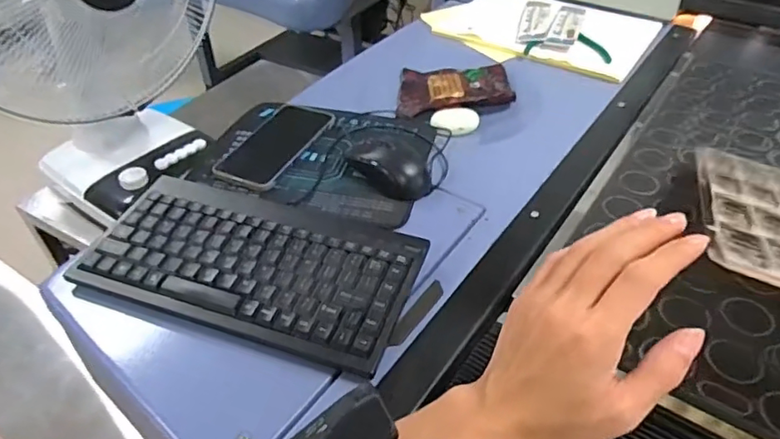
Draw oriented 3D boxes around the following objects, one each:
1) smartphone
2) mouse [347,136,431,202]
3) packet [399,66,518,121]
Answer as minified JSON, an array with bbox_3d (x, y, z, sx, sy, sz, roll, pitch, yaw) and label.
[{"bbox_3d":[-0.135,-0.090,0.661,0.079,0.012,0.147,20,45,21],"label":"smartphone"},{"bbox_3d":[0.003,-0.067,0.618,0.067,0.037,0.108,-25,47,-25],"label":"mouse"},{"bbox_3d":[0.092,-0.187,0.797,0.156,0.022,0.117,2,42,3],"label":"packet"}]

